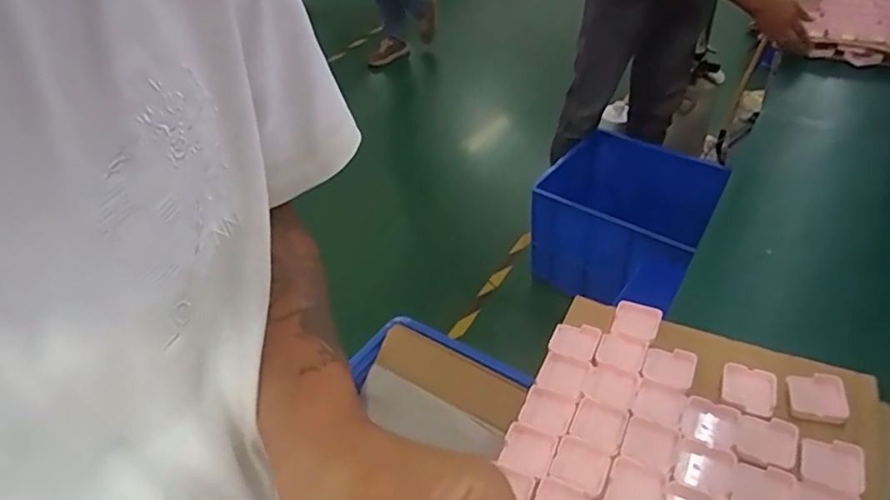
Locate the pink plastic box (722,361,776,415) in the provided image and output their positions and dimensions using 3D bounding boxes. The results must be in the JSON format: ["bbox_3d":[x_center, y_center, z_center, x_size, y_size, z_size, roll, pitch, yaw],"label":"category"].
[{"bbox_3d":[0.384,0.175,0.770,0.063,0.016,0.068,13,45,20],"label":"pink plastic box"}]

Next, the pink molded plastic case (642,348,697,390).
[{"bbox_3d":[0.295,0.155,0.803,0.060,0.010,0.064,15,46,22],"label":"pink molded plastic case"}]

